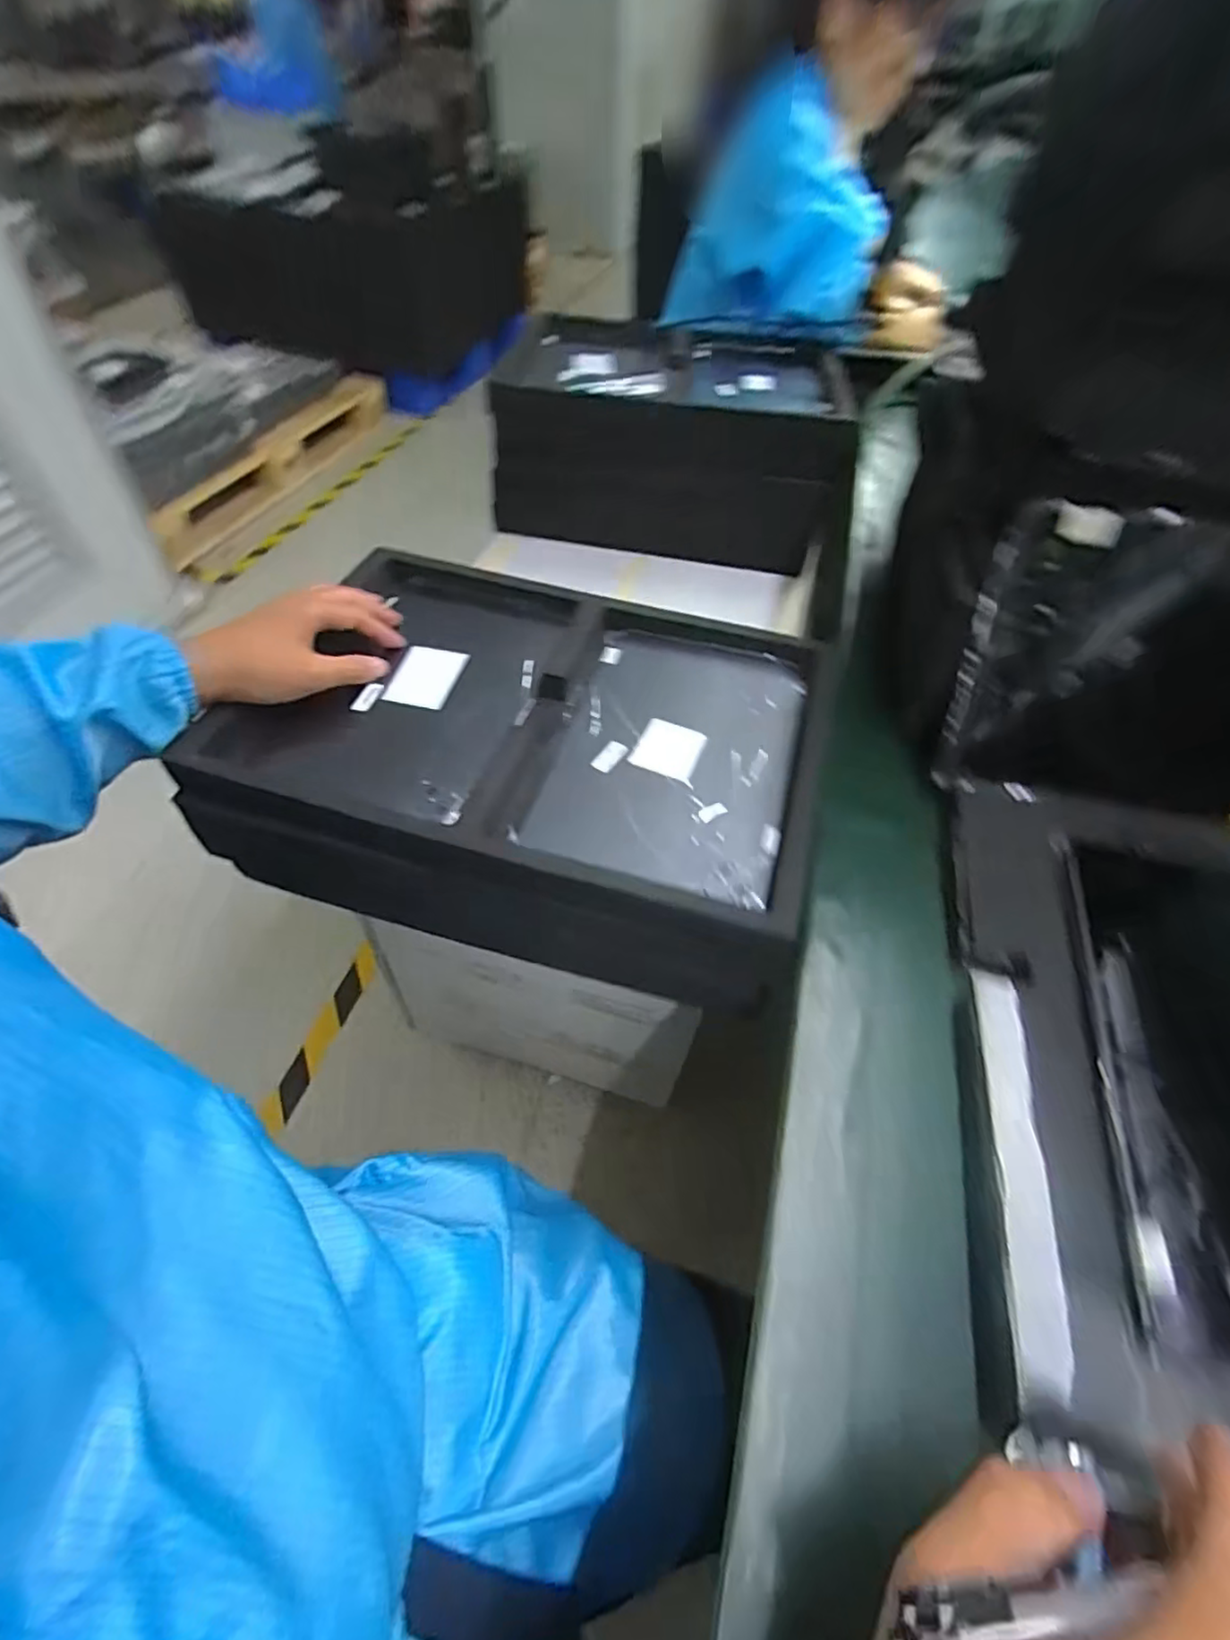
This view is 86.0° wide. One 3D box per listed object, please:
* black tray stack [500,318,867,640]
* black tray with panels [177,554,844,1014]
[{"bbox_3d":[0.083,-0.529,0.944,0.479,0.200,0.347,9,52,4],"label":"black tray stack"},{"bbox_3d":[-0.062,-0.047,0.544,0.415,0.144,0.291,12,50,10],"label":"black tray with panels"}]

